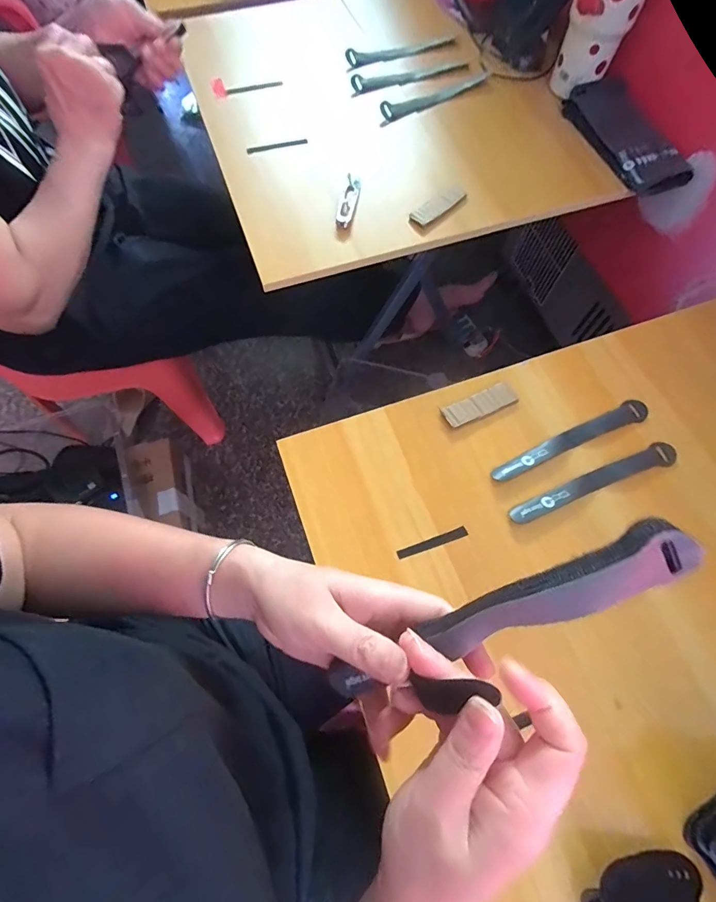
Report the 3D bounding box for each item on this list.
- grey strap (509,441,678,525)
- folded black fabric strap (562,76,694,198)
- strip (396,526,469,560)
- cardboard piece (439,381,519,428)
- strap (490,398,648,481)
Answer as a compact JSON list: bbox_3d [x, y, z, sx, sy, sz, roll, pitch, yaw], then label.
[{"bbox_3d":[0.246,0.032,0.428,0.200,0.004,0.025,-18,74,-11],"label":"grey strap"},{"bbox_3d":[0.403,-0.468,0.619,0.088,0.036,0.232,-12,69,-5],"label":"folded black fabric strap"},{"bbox_3d":[0.072,0.089,0.396,0.071,0.004,0.010,-19,70,-8],"label":"strip"},{"bbox_3d":[0.134,-0.051,0.454,0.086,0.007,0.027,-25,71,-10],"label":"cardboard piece"},{"bbox_3d":[0.233,-0.012,0.445,0.200,0.006,0.026,-24,64,-14],"label":"strap"}]

